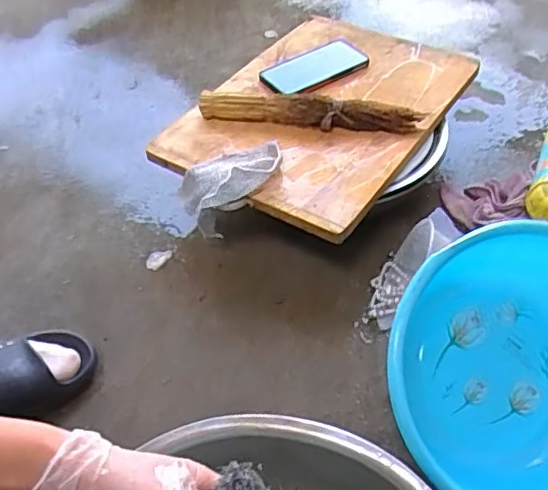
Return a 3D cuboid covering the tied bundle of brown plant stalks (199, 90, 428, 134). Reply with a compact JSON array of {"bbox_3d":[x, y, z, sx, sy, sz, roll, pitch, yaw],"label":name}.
[{"bbox_3d":[0.051,-0.193,0.852,0.314,0.040,0.037,6,48,6],"label":"tied bundle of brown plant stalks"}]

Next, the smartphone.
[{"bbox_3d":[0.065,-0.284,0.954,0.162,0.015,0.085,-26,52,-21],"label":"smartphone"}]

